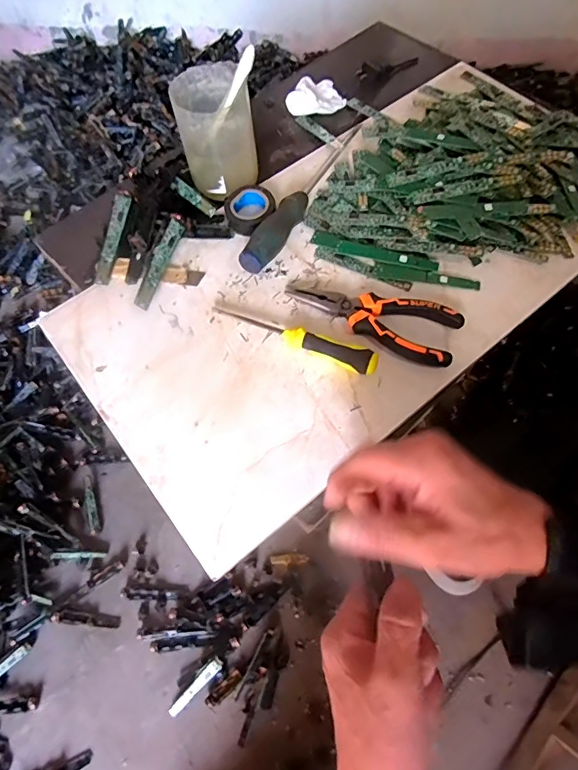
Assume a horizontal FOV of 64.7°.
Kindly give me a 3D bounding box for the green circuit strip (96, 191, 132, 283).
[{"bbox_3d":[-0.178,-0.149,0.465,0.015,0.007,0.100,7,77,6],"label":"green circuit strip"}]

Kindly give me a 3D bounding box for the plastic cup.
[{"bbox_3d":[-0.074,-0.260,0.473,0.074,0.096,0.074,-1,63,2],"label":"plastic cup"}]

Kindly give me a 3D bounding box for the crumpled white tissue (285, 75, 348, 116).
[{"bbox_3d":[0.030,-0.359,0.566,0.069,0.020,0.057,-22,65,-9],"label":"crumpled white tissue"}]

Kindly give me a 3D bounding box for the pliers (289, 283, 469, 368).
[{"bbox_3d":[0.073,-0.065,0.420,0.160,0.015,0.056,21,66,12],"label":"pliers"}]

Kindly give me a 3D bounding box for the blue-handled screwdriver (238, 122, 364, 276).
[{"bbox_3d":[0.021,-0.202,0.479,0.026,0.027,0.231,27,67,15],"label":"blue-handled screwdriver"}]

